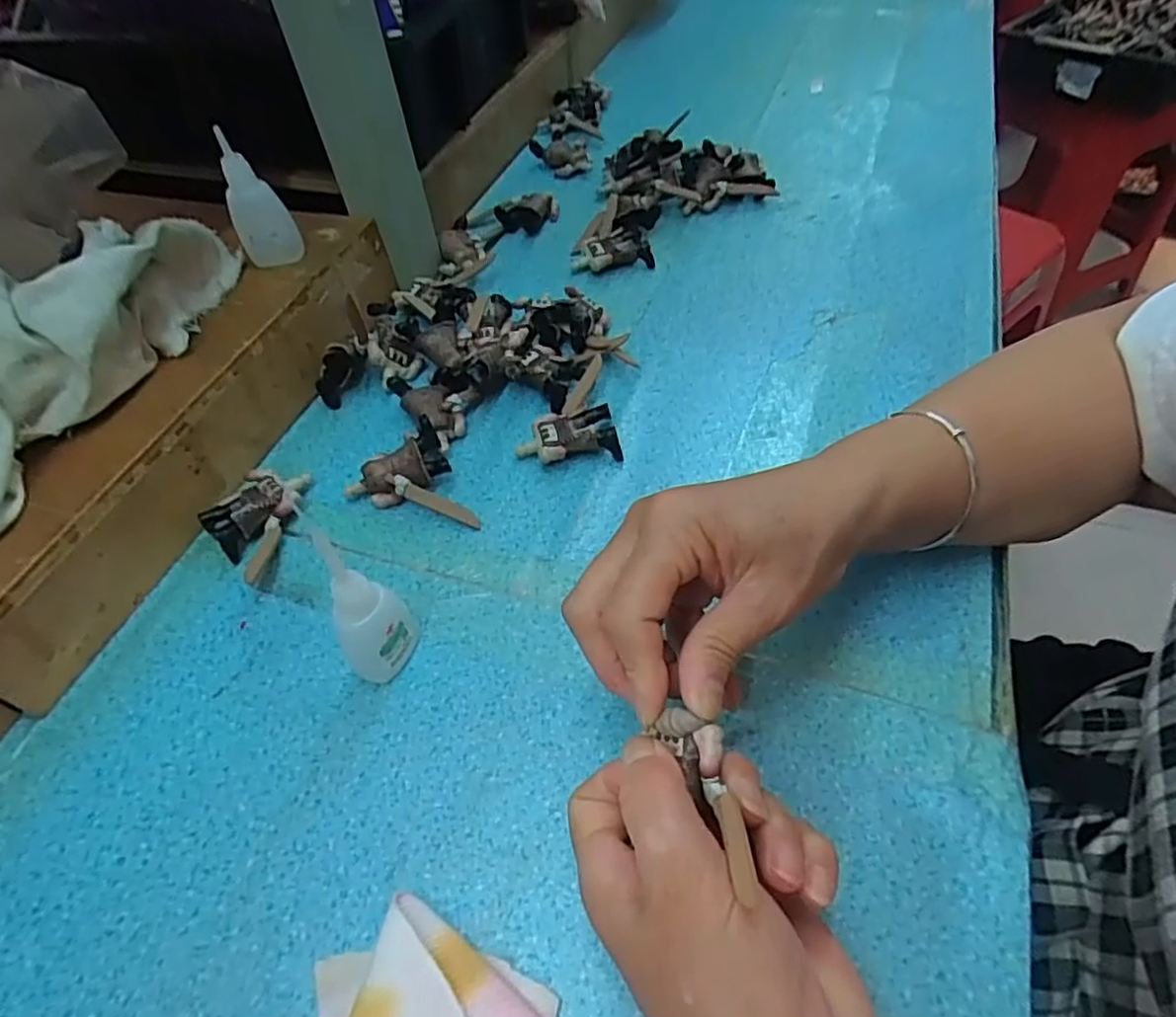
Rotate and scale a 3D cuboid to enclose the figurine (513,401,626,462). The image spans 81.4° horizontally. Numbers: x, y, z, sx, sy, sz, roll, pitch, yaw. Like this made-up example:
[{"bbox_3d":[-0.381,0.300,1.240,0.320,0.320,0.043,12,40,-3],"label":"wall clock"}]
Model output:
[{"bbox_3d":[-0.012,-0.041,0.397,0.058,0.020,0.031,-5,52,0],"label":"figurine"}]

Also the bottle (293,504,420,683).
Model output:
[{"bbox_3d":[-0.096,0.041,0.288,0.031,0.099,0.023,-25,54,-15],"label":"bottle"}]

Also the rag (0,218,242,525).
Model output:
[{"bbox_3d":[-0.266,-0.093,0.352,0.064,0.075,0.236,13,53,15],"label":"rag"}]

